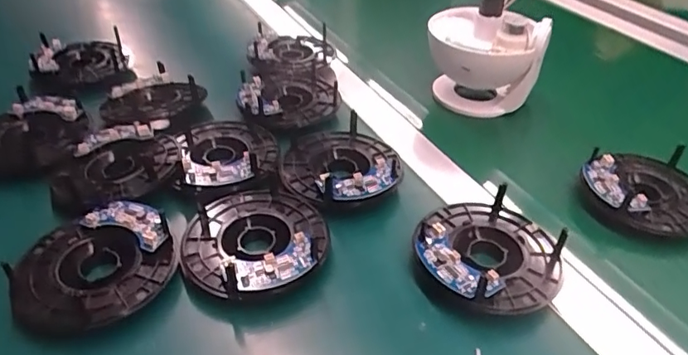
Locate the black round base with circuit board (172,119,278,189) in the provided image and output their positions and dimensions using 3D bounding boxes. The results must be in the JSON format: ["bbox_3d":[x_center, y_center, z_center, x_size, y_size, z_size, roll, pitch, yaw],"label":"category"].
[{"bbox_3d":[-0.099,-0.025,0.440,0.083,0.026,0.098,-10,41,-14],"label":"black round base with circuit board"}]

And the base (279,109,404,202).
[{"bbox_3d":[-0.003,-0.016,0.433,0.100,0.021,0.101,1,39,-1],"label":"base"}]

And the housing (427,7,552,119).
[{"bbox_3d":[0.151,-0.136,0.562,0.115,0.099,0.128,10,40,10],"label":"housing"}]

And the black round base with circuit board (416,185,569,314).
[{"bbox_3d":[0.101,0.050,0.363,0.101,0.029,0.098,2,39,-2],"label":"black round base with circuit board"}]

